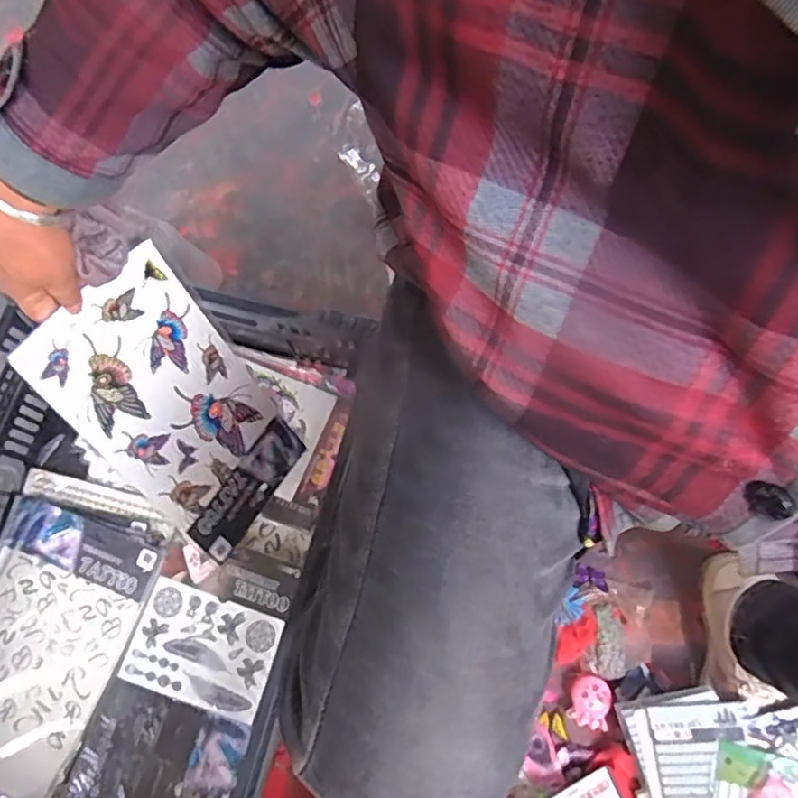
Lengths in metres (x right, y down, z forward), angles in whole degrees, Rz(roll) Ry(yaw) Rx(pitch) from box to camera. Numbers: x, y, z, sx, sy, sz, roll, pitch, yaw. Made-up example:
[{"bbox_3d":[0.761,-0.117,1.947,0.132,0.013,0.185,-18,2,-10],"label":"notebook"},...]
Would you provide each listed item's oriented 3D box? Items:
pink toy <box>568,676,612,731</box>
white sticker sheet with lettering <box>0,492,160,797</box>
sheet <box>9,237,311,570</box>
[{"bbox_3d":[0.209,0.329,0.690,0.045,0.009,0.051,17,75,6],"label":"pink toy"},{"bbox_3d":[-0.396,0.269,0.689,0.174,0.005,0.291,17,75,6],"label":"white sticker sheet with lettering"},{"bbox_3d":[-0.201,0.011,0.596,0.011,0.269,0.158,-1,44,38],"label":"sheet"}]

